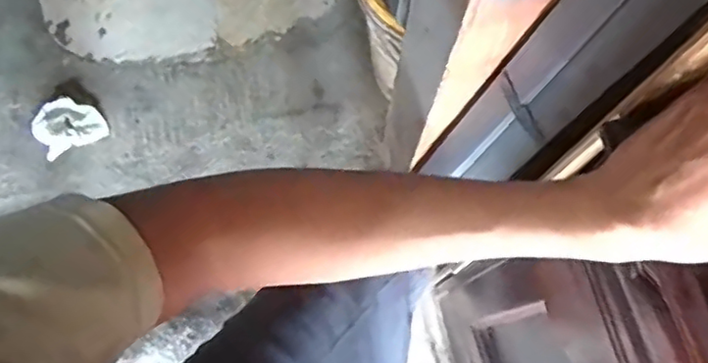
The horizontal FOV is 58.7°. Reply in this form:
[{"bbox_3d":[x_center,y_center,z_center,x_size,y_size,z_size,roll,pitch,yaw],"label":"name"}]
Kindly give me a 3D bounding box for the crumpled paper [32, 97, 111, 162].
[{"bbox_3d":[-0.578,-0.113,1.266,0.130,0.050,0.096,-34,76,-11],"label":"crumpled paper"}]

